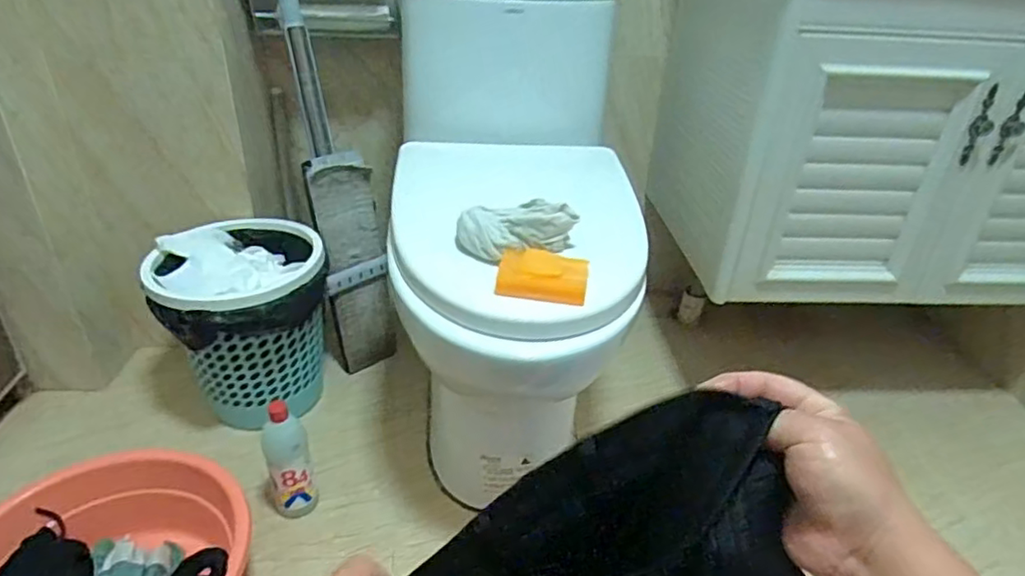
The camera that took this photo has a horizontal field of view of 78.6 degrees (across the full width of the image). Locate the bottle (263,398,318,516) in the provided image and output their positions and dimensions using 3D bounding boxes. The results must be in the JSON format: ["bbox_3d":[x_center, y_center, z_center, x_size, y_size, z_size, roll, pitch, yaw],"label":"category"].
[{"bbox_3d":[-0.320,0.248,0.892,0.062,0.179,0.049,-15,35,-27],"label":"bottle"}]

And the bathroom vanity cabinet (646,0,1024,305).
[{"bbox_3d":[0.629,-0.297,1.025,0.652,0.515,0.454,0,31,-4],"label":"bathroom vanity cabinet"}]

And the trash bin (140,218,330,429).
[{"bbox_3d":[-0.438,0.068,1.056,0.258,0.281,0.245,-12,34,-23],"label":"trash bin"}]

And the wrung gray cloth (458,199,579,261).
[{"bbox_3d":[0.006,-0.067,0.752,0.143,0.048,0.083,2,31,-2],"label":"wrung gray cloth"}]

